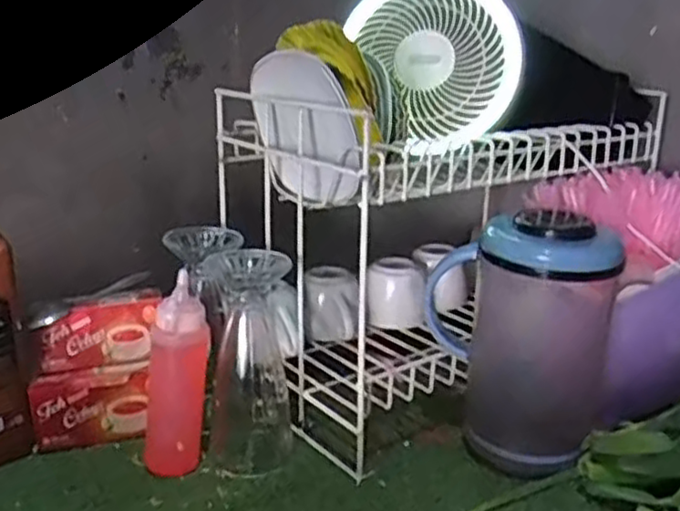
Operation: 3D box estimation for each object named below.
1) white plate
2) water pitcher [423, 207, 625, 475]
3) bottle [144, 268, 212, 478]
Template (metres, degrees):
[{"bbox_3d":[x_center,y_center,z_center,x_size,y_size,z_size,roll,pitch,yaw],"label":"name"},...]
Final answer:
[{"bbox_3d":[-0.033,-0.114,0.620,0.020,0.137,0.133,-33,-11,-33],"label":"white plate"},{"bbox_3d":[0.166,0.072,0.653,0.156,0.226,0.131,7,18,18],"label":"water pitcher"},{"bbox_3d":[-0.143,0.108,0.611,0.057,0.172,0.043,-2,17,-10],"label":"bottle"}]

